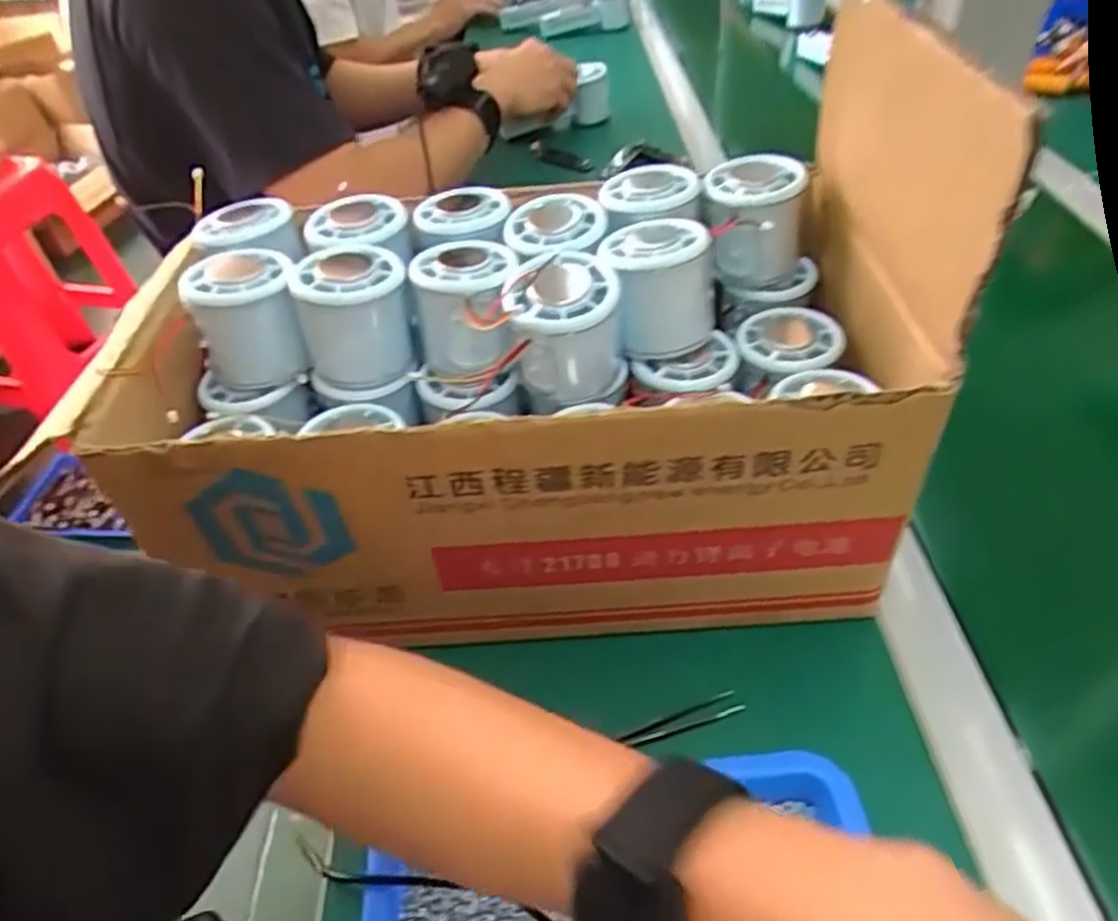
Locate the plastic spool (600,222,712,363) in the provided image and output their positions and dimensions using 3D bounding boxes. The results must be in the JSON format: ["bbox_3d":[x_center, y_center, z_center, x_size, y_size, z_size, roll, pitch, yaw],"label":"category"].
[{"bbox_3d":[0.053,-0.092,0.405,0.056,0.061,0.054,-4,44,0],"label":"plastic spool"}]

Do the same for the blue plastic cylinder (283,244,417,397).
[{"bbox_3d":[-0.108,-0.073,0.405,0.057,0.064,0.059,-11,45,-7],"label":"blue plastic cylinder"}]

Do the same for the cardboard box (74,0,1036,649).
[{"bbox_3d":[-0.019,-0.034,0.432,0.379,0.169,0.213,-1,44,4],"label":"cardboard box"}]

